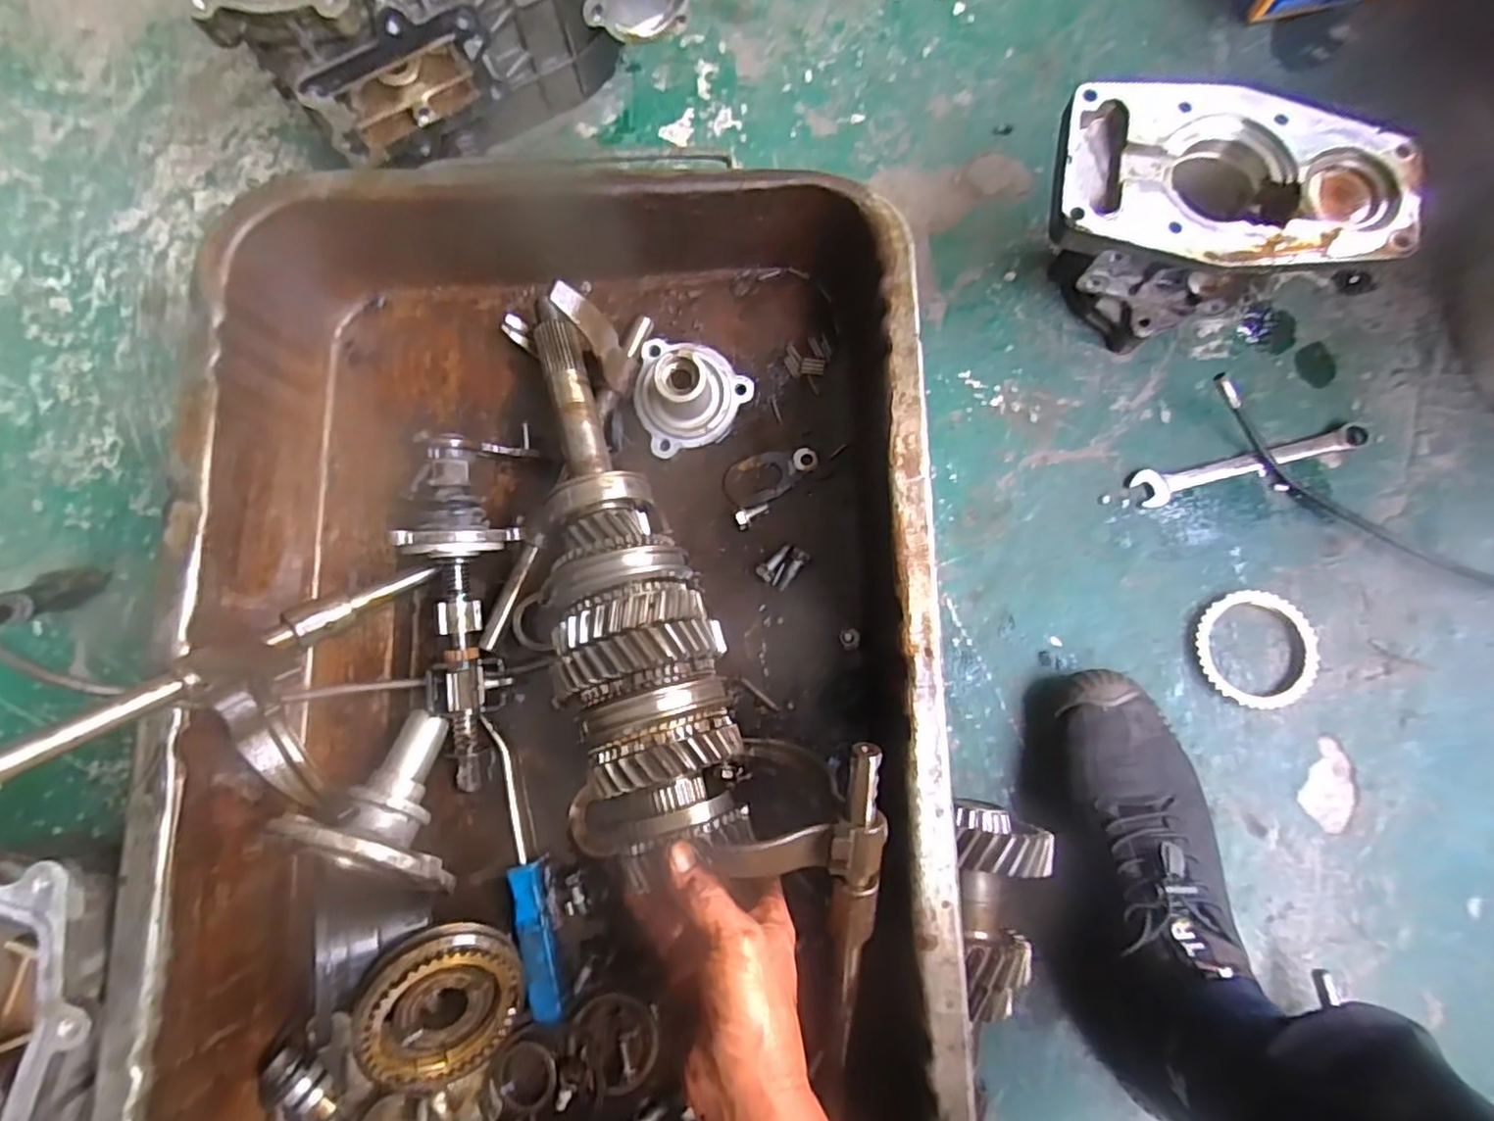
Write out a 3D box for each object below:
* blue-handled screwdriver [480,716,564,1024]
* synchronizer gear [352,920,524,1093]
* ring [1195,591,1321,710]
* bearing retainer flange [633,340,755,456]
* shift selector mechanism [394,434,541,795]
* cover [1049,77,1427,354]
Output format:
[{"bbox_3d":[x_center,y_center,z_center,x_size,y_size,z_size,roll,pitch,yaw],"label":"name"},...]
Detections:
[{"bbox_3d":[-0.148,0.200,0.452,0.020,0.017,0.189,-15,81,-2],"label":"blue-handled screwdriver"},{"bbox_3d":[-0.184,0.266,0.412,0.091,0.028,0.094,-31,112,-22],"label":"synchronizer gear"},{"bbox_3d":[0.348,0.061,0.468,0.080,0.017,0.076,0,80,0],"label":"ring"},{"bbox_3d":[-0.041,-0.126,0.475,0.081,0.063,0.079,-18,81,-3],"label":"bearing retainer flange"},{"bbox_3d":[-0.198,0.027,0.449,0.083,0.067,0.243,2,80,1],"label":"shift selector mechanism"},{"bbox_3d":[0.287,-0.218,0.459,0.196,0.129,0.106,6,80,1],"label":"cover"}]

